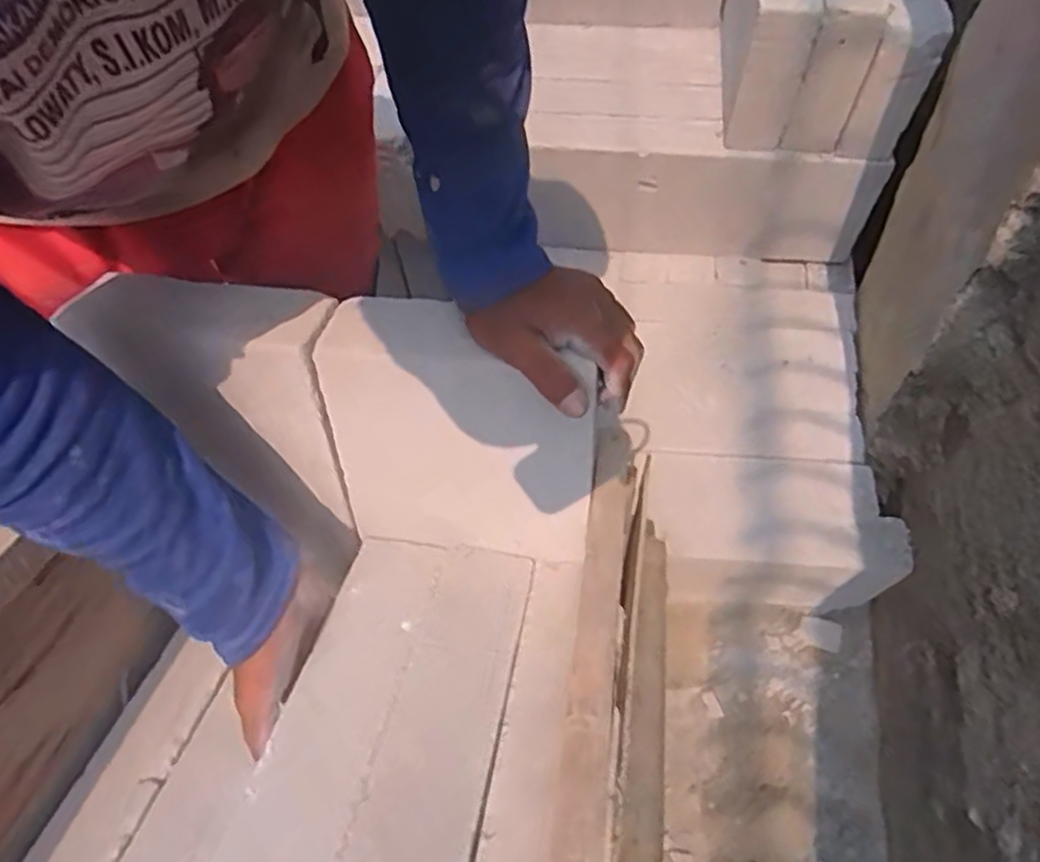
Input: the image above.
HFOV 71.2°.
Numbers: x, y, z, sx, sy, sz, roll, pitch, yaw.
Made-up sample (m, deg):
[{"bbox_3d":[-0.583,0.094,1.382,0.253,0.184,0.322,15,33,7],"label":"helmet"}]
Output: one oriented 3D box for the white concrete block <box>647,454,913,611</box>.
[{"bbox_3d":[0.350,0.159,1.038,0.310,0.198,0.161,3,60,6],"label":"white concrete block"}]

